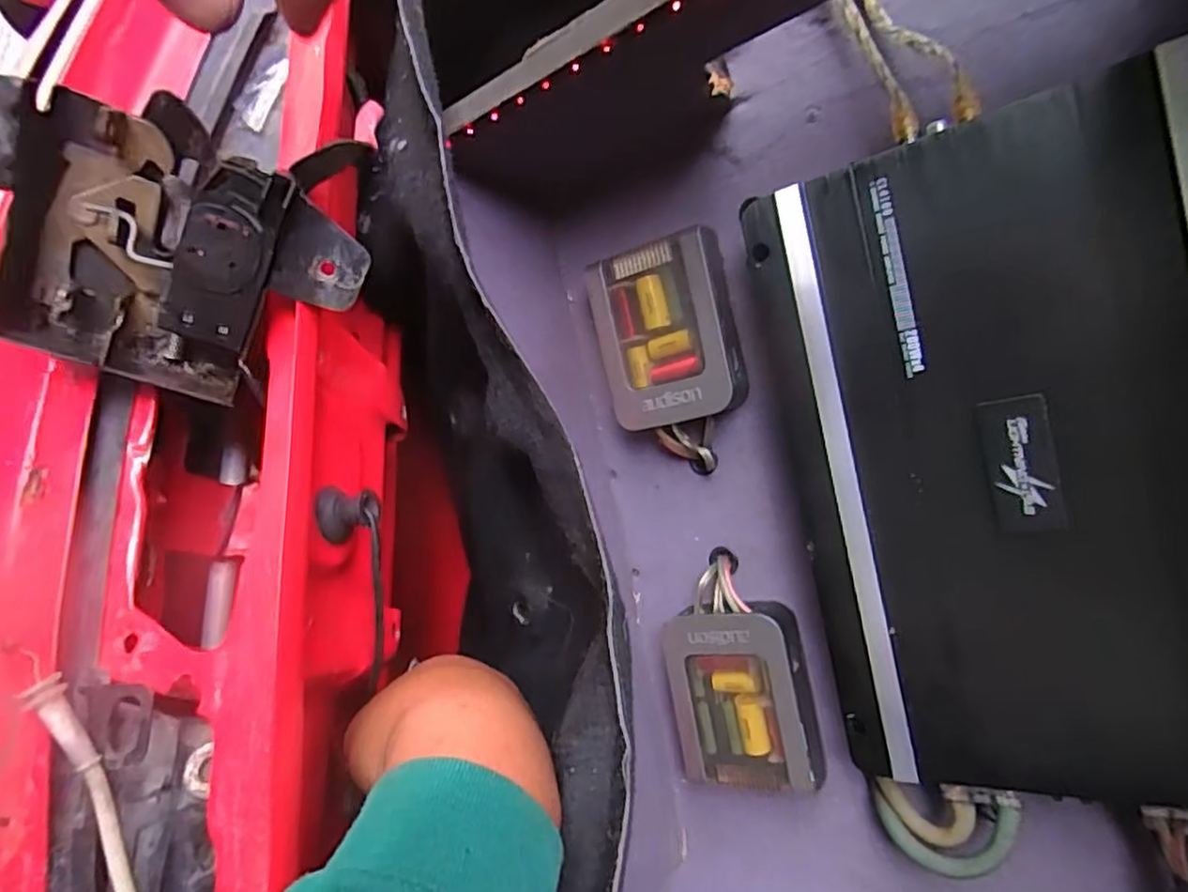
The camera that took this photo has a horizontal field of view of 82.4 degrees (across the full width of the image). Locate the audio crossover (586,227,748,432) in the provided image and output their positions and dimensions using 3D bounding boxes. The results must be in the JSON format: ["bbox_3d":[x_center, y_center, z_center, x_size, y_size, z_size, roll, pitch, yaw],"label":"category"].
[{"bbox_3d":[0.050,-0.076,0.472,0.094,0.032,0.122,-11,88,28],"label":"audio crossover"}]

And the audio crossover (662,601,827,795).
[{"bbox_3d":[0.106,0.174,0.476,0.085,0.044,0.126,-11,93,32],"label":"audio crossover"}]

